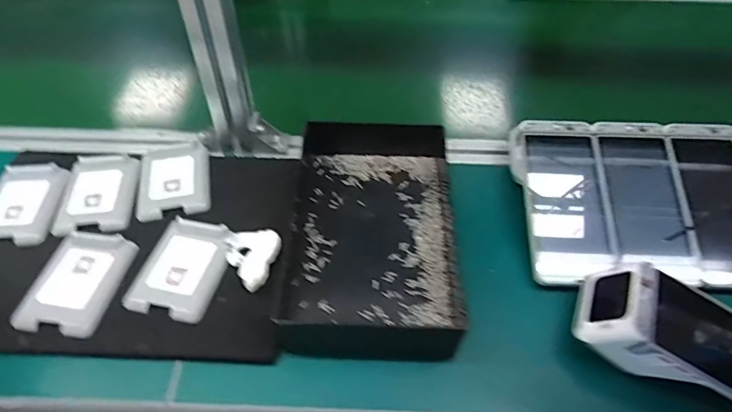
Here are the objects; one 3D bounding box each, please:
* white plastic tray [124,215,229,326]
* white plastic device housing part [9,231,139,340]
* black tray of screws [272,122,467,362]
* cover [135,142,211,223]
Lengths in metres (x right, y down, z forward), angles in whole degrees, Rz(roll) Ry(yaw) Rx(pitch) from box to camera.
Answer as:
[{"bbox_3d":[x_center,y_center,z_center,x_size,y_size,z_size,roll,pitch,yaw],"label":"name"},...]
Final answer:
[{"bbox_3d":[-0.178,0.057,0.467,0.080,0.017,0.100,12,50,8],"label":"white plastic tray"},{"bbox_3d":[-0.276,0.070,0.457,0.079,0.021,0.101,7,50,4],"label":"white plastic device housing part"},{"bbox_3d":[0.005,0.015,0.506,0.179,0.042,0.280,1,49,-1],"label":"black tray of screws"},{"bbox_3d":[-0.218,-0.033,0.549,0.075,0.011,0.110,-9,50,-9],"label":"cover"}]

